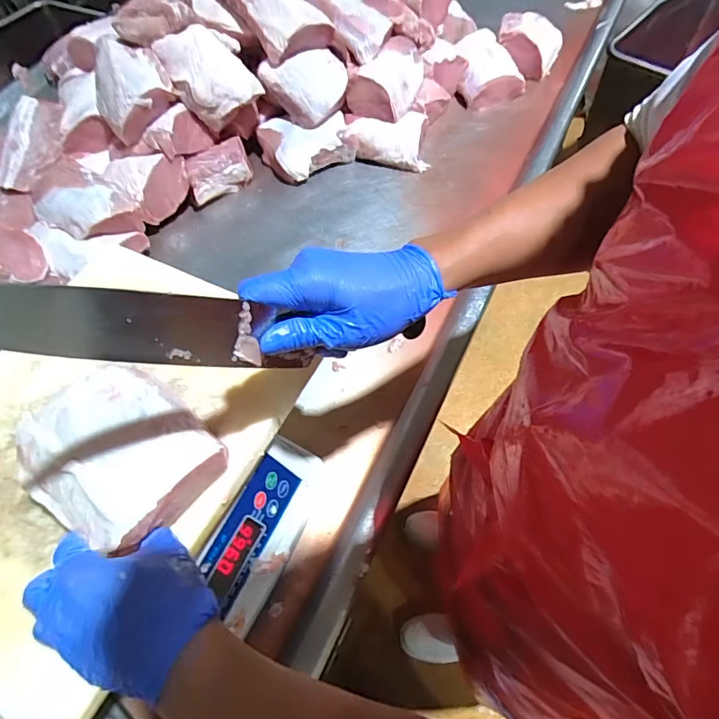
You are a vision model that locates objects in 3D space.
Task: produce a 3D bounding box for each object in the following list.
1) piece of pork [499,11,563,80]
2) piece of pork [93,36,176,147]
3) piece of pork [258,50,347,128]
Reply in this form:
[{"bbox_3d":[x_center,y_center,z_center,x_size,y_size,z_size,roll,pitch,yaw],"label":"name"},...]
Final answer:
[{"bbox_3d":[0.341,-0.630,0.940,0.122,0.076,0.114,13,62,11],"label":"piece of pork"},{"bbox_3d":[-0.373,-0.444,0.755,0.120,0.075,0.152,-27,84,-8],"label":"piece of pork"},{"bbox_3d":[-0.091,-0.494,0.827,0.139,0.043,0.124,41,83,-7],"label":"piece of pork"}]

